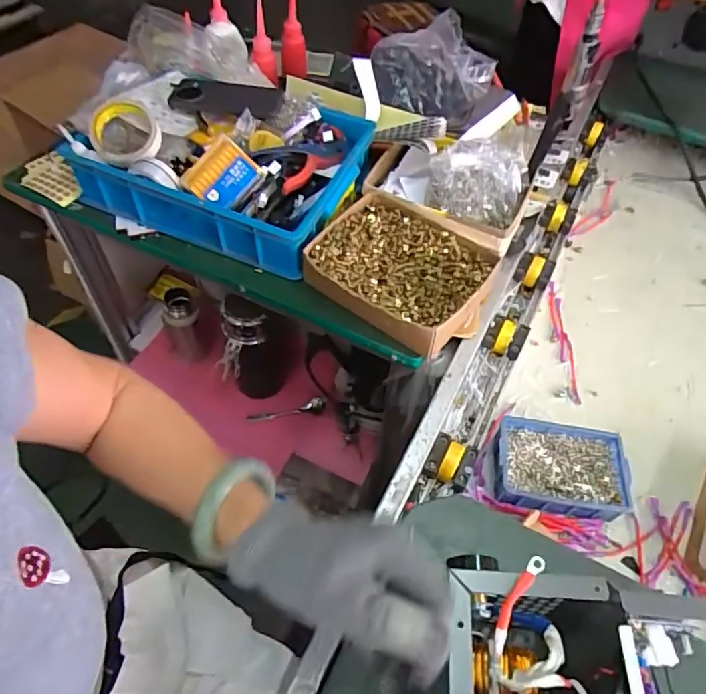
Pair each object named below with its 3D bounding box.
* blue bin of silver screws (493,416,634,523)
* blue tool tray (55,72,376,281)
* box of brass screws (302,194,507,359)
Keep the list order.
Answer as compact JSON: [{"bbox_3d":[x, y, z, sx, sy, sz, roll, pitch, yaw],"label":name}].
[{"bbox_3d":[0.243,0.147,0.633,0.151,0.050,0.102,8,53,3],"label":"blue bin of silver screws"},{"bbox_3d":[-0.194,-0.275,0.786,0.392,0.097,0.268,21,55,12],"label":"blue tool tray"},{"bbox_3d":[0.066,-0.106,0.703,0.219,0.054,0.198,28,57,17],"label":"box of brass screws"}]

